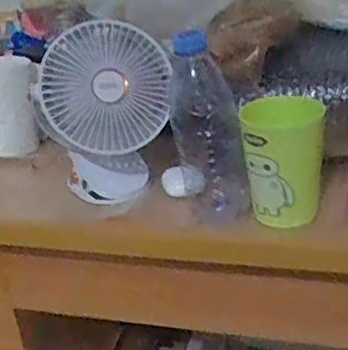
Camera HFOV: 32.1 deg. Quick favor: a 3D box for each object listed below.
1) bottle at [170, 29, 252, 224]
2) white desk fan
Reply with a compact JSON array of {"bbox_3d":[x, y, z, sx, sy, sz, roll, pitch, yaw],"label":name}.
[{"bbox_3d":[0.035,-0.051,0.630,0.072,0.185,0.072,-7,27,0],"label":"bottle"},{"bbox_3d":[-0.071,-0.062,0.681,0.142,0.189,0.088,-4,27,6],"label":"white desk fan"}]

